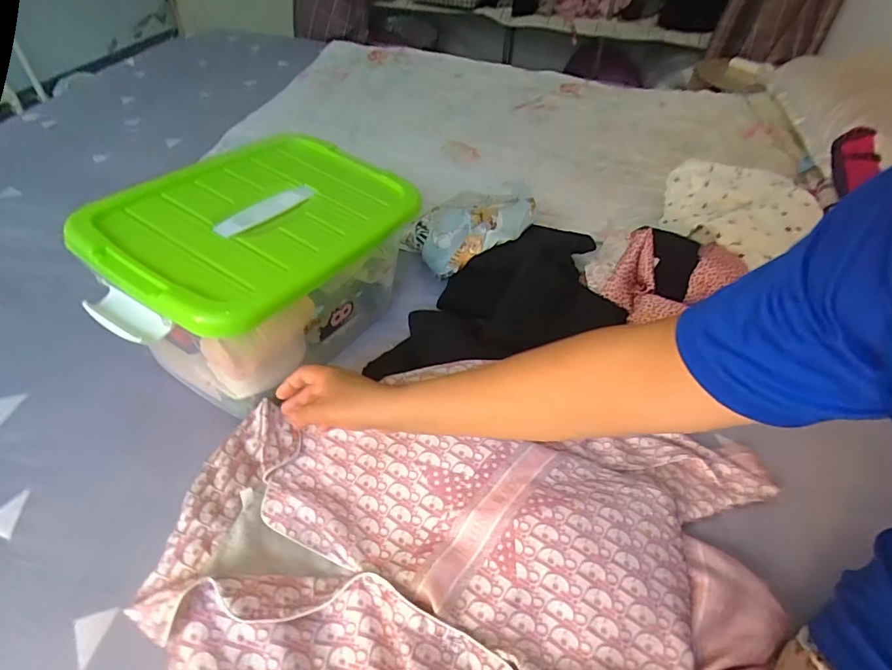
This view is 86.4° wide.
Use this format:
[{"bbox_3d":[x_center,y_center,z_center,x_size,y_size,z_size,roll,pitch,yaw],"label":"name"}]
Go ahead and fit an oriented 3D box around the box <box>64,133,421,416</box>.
[{"bbox_3d":[-0.212,-0.084,0.576,0.234,0.183,0.350,24,50,19],"label":"box"}]

